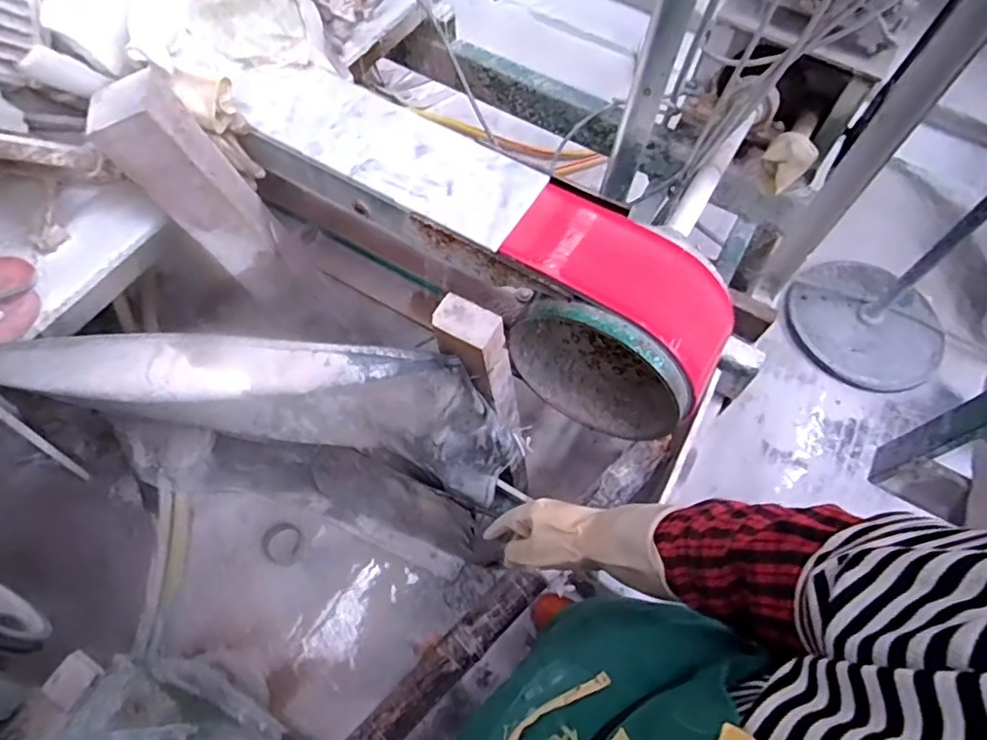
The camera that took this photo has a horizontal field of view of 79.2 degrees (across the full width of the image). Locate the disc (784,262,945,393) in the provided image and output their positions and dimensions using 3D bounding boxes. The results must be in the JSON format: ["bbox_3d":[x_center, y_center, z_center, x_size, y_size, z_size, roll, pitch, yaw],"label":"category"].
[{"bbox_3d":[1.021,-0.129,1.641,0.392,0.073,0.399,1,63,-2],"label":"disc"}]

